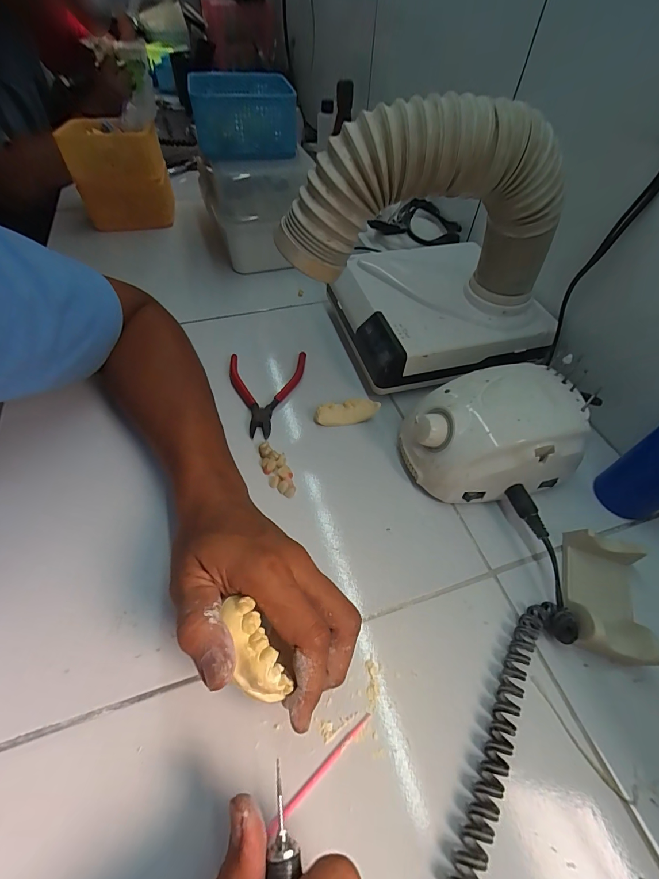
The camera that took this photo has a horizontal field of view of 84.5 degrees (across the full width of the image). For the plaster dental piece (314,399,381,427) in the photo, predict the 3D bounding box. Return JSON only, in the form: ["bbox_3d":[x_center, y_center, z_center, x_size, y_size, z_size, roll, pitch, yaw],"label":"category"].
[{"bbox_3d":[0.017,-0.028,0.379,0.064,0.019,0.018,-8,54,-8],"label":"plaster dental piece"}]

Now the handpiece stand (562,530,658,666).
[{"bbox_3d":[0.210,0.117,0.273,0.055,0.034,0.087,18,55,12],"label":"handpiece stand"}]

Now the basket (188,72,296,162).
[{"bbox_3d":[-0.110,-0.409,0.464,0.119,0.076,0.092,-11,54,-10],"label":"basket"}]

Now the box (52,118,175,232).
[{"bbox_3d":[-0.321,-0.405,0.567,0.121,0.123,0.081,0,54,-2],"label":"box"}]

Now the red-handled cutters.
[{"bbox_3d":[-0.066,-0.055,0.408,0.088,0.014,0.119,-6,54,-6],"label":"red-handled cutters"}]

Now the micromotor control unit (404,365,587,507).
[{"bbox_3d":[0.140,-0.002,0.327,0.138,0.084,0.097,-8,54,-8],"label":"micromotor control unit"}]

